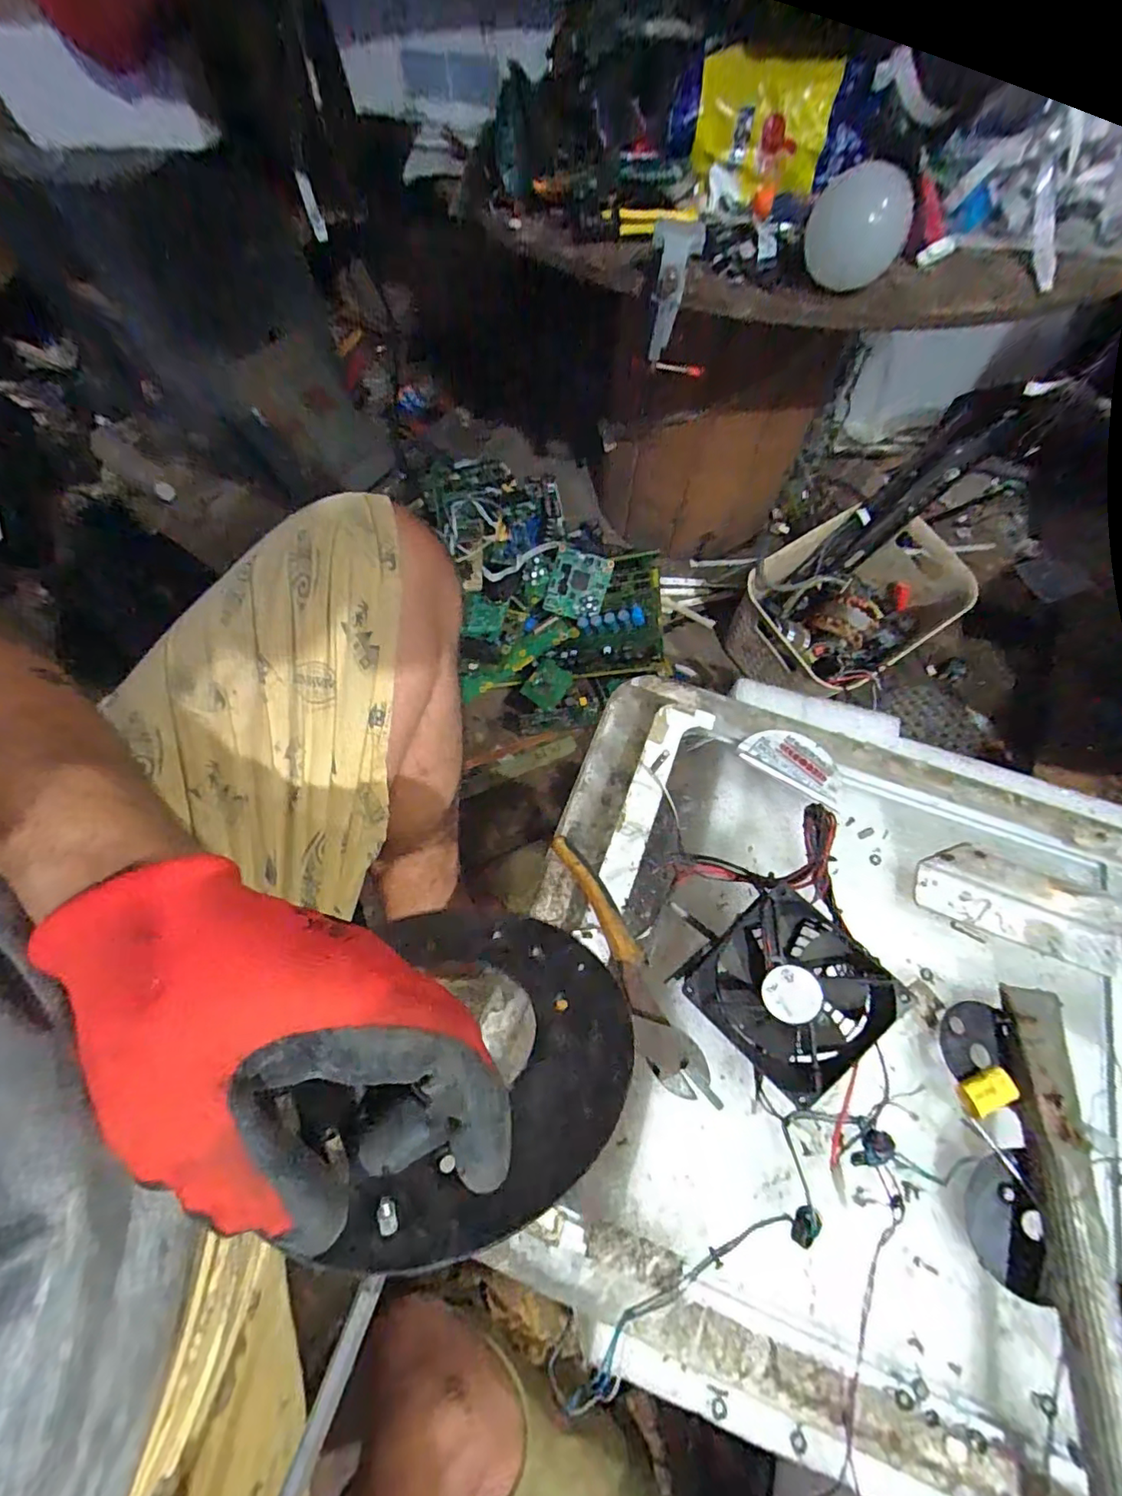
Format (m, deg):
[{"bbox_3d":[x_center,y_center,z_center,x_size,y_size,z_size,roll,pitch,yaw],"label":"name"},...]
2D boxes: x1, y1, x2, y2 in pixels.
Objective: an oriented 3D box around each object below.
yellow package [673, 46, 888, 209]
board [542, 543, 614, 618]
[{"bbox_3d":[0.164,-0.487,0.433,0.152,0.063,0.048,13,64,6],"label":"yellow package"},{"bbox_3d":[0.025,-0.237,0.811,0.082,0.013,0.091,17,106,2],"label":"board"}]

